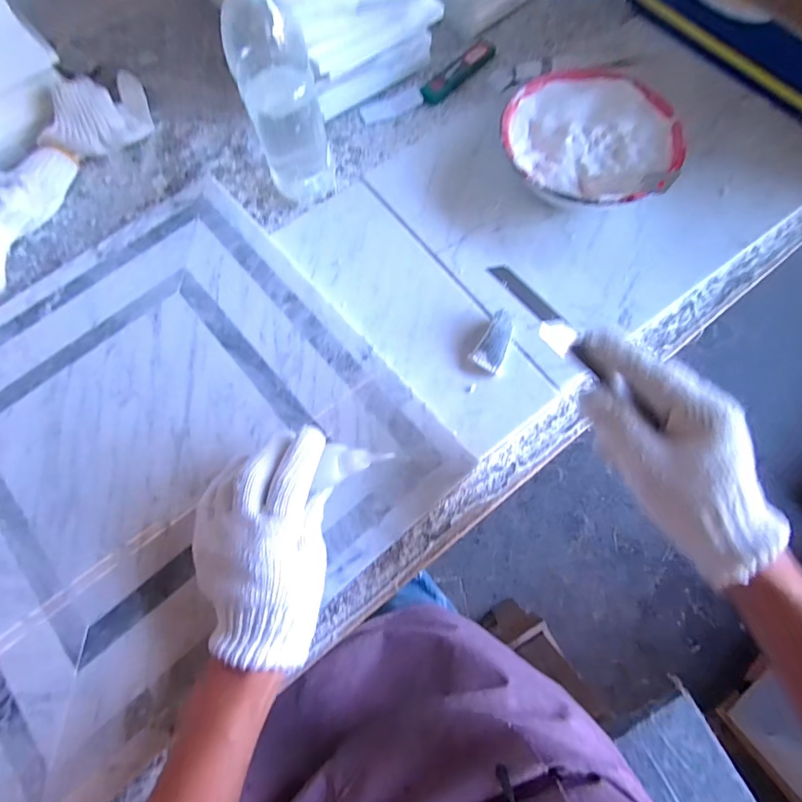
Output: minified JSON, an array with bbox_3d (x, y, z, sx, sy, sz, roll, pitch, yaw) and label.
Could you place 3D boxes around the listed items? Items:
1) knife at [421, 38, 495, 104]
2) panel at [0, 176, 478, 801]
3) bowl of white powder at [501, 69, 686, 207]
[{"bbox_3d":[0.069,-0.395,0.520,0.024,0.016,0.121,40,78,13],"label":"knife"},{"bbox_3d":[-0.219,0.028,0.366,0.405,0.017,0.399,-40,74,-12],"label":"panel"},{"bbox_3d":[0.184,-0.247,0.437,0.159,0.057,0.155,-1,73,2],"label":"bowl of white powder"}]

